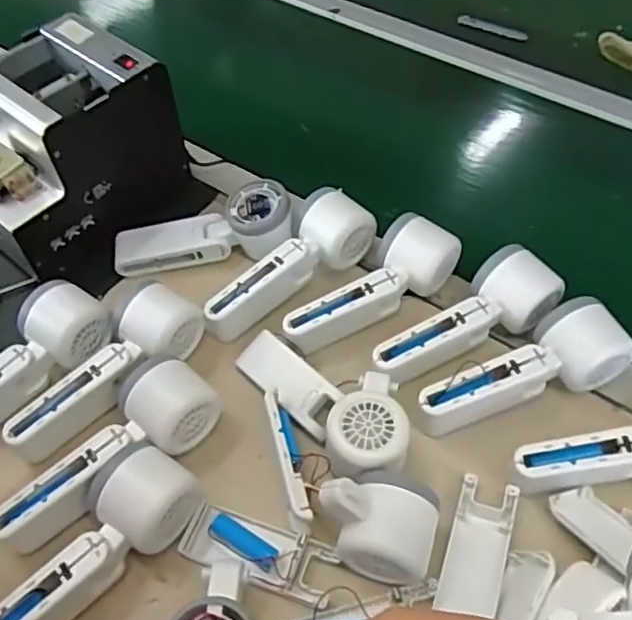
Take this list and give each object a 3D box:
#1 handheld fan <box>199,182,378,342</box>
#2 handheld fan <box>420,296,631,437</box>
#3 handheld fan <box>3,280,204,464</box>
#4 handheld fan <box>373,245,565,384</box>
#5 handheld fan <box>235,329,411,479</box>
[{"bbox_3d":[-0.026,-0.037,0.552,0.165,0.048,0.055,-40,62,-11],"label":"handheld fan"},{"bbox_3d":[0.157,0.052,0.482,0.158,0.056,0.057,-23,56,-16],"label":"handheld fan"},{"bbox_3d":[-0.159,0.048,0.488,0.056,0.046,0.162,29,59,21],"label":"handheld fan"},{"bbox_3d":[0.119,0.016,0.507,0.156,0.057,0.059,-33,59,-22],"label":"handheld fan"},{"bbox_3d":[0.004,0.066,0.486,0.160,0.042,0.080,31,59,36],"label":"handheld fan"}]

